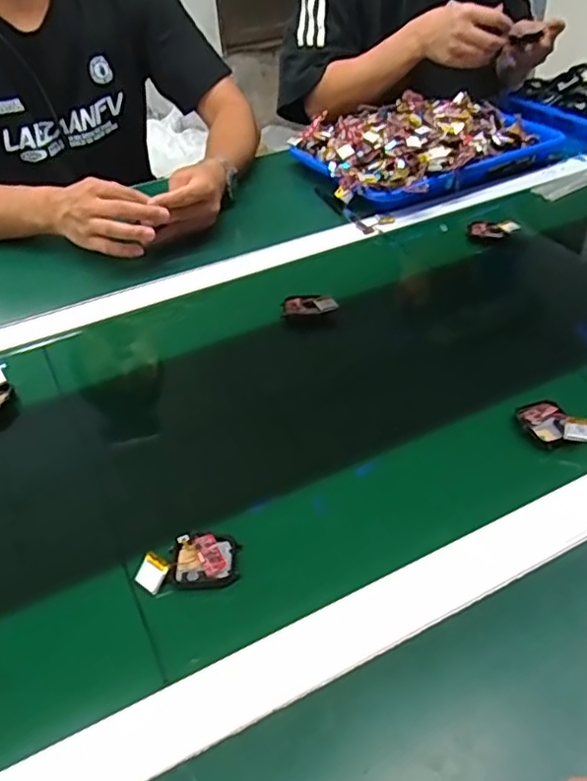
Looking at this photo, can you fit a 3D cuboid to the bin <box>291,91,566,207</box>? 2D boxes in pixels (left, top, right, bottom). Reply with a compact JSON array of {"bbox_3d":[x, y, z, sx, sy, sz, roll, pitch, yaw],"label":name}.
[{"bbox_3d":[0.190,-0.351,0.885,0.346,0.069,0.241,-21,43,-17],"label":"bin"}]

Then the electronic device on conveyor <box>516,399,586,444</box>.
[{"bbox_3d":[0.205,0.028,0.493,0.039,0.016,0.057,-29,46,-25],"label":"electronic device on conveyor"}]

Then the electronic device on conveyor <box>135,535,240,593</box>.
[{"bbox_3d":[-0.060,0.115,0.421,0.044,0.014,0.036,-5,41,0],"label":"electronic device on conveyor"}]

